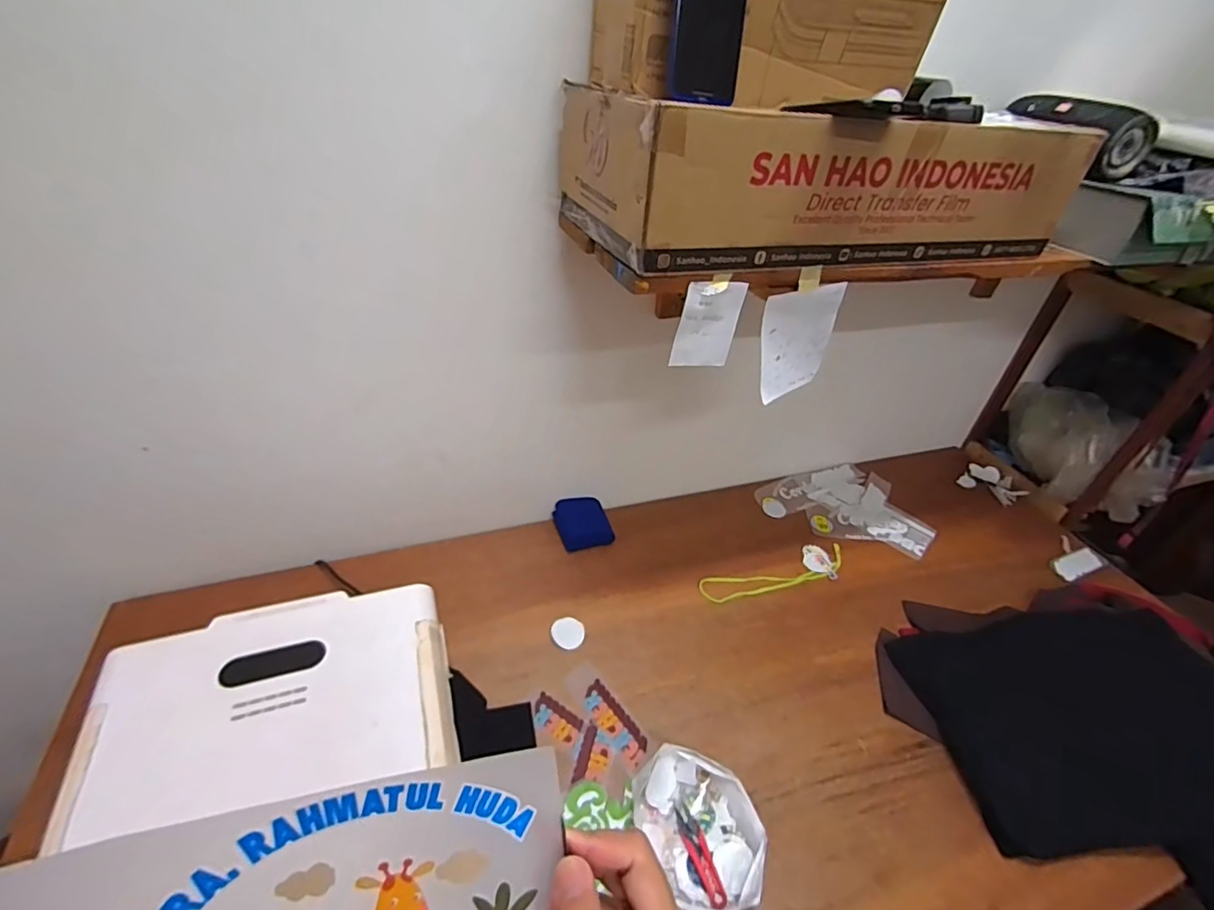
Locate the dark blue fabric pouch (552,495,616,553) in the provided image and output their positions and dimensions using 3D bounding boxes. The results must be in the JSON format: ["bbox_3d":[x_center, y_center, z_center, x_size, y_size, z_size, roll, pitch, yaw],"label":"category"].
[{"bbox_3d":[-0.053,0.148,1.180,0.109,0.051,0.113,-9,41,-18],"label":"dark blue fabric pouch"}]

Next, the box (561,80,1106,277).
[{"bbox_3d":[0.279,-0.377,0.721,0.616,0.147,0.281,-9,41,-20],"label":"box"}]

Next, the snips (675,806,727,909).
[{"bbox_3d":[0.124,0.533,0.723,0.026,0.007,0.115,-10,41,-18],"label":"snips"}]

